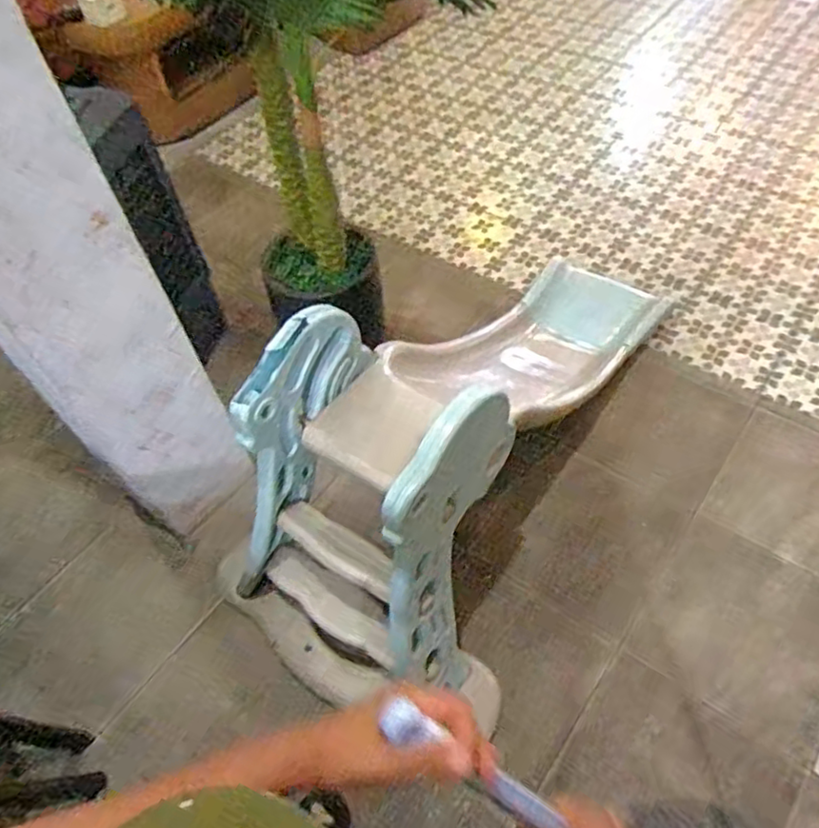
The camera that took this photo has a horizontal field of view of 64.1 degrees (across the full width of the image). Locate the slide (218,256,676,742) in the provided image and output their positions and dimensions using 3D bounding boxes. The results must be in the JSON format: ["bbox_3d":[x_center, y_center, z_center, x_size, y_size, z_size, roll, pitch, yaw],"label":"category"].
[{"bbox_3d":[0.243,-0.048,1.413,0.550,0.672,1.328,31,62,25],"label":"slide"}]

